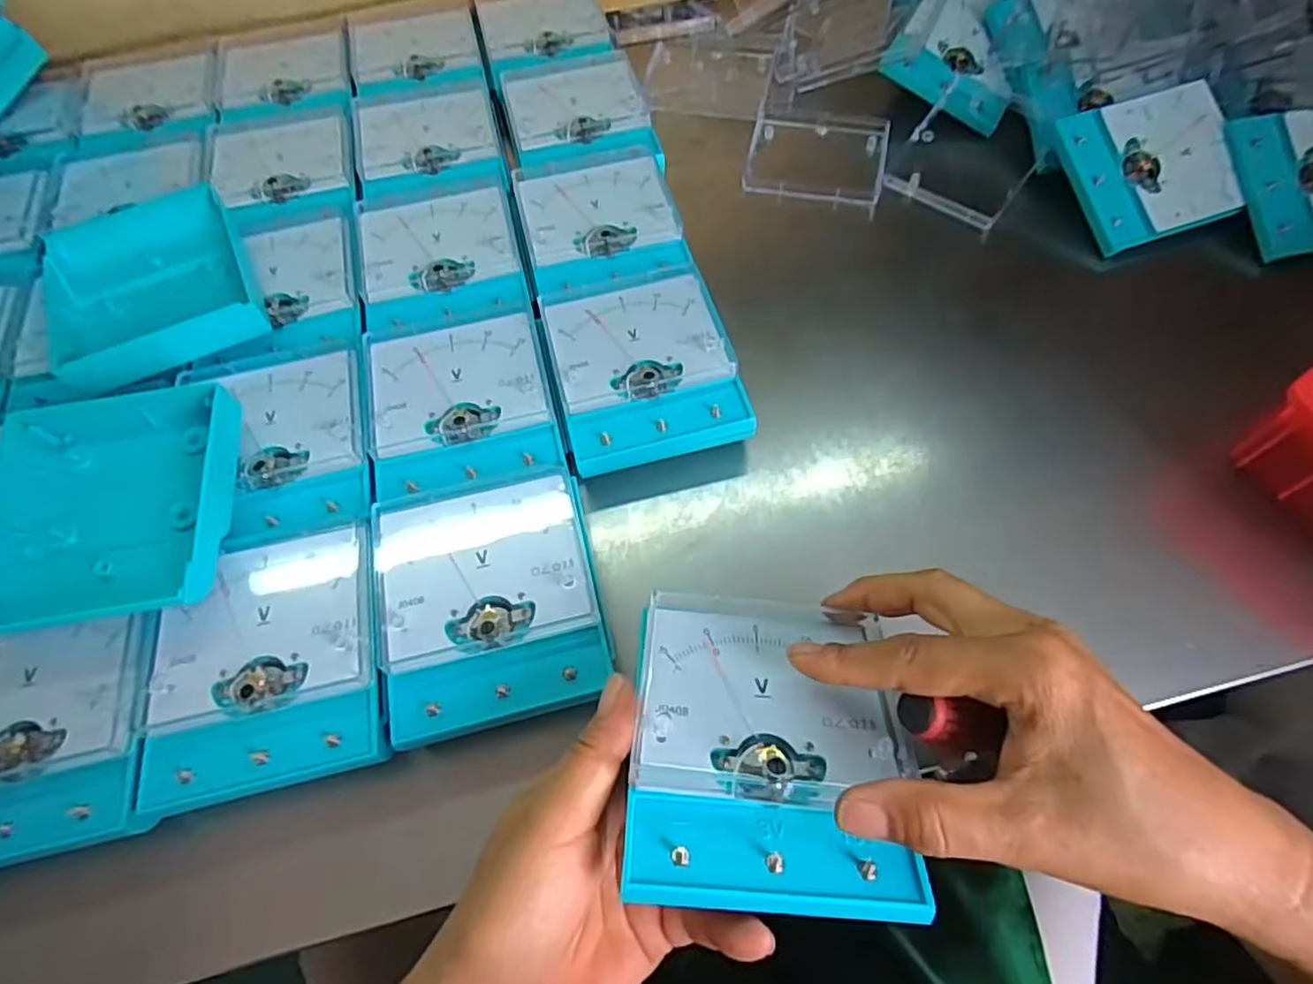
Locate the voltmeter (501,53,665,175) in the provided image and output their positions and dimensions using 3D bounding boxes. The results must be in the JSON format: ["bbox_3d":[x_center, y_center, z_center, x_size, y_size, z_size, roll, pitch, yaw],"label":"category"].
[{"bbox_3d":[-0.056,-0.269,0.494,0.102,0.038,0.126,-13,63,-4],"label":"voltmeter"}]

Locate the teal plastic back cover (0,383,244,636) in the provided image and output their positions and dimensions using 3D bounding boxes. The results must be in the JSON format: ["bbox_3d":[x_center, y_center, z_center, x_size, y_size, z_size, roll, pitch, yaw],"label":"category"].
[{"bbox_3d":[-0.268,0.003,0.326,0.114,0.030,0.116,-9,63,-2],"label":"teal plastic back cover"}]

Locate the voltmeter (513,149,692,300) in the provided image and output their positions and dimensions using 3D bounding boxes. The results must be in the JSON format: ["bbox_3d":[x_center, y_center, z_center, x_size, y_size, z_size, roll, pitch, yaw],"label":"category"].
[{"bbox_3d":[-0.036,-0.171,0.443,0.101,0.037,0.122,-13,63,-4],"label":"voltmeter"}]

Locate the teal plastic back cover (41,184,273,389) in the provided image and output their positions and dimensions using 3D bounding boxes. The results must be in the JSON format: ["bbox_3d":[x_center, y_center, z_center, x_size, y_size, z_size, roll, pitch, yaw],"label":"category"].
[{"bbox_3d":[-0.301,-0.126,0.398,0.102,0.027,0.128,-25,64,-10],"label":"teal plastic back cover"}]

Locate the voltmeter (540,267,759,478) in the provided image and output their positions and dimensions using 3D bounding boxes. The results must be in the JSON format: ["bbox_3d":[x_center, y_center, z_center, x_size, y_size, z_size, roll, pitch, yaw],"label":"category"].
[{"bbox_3d":[-0.008,-0.069,0.385,0.096,0.036,0.120,-14,63,-5],"label":"voltmeter"}]

